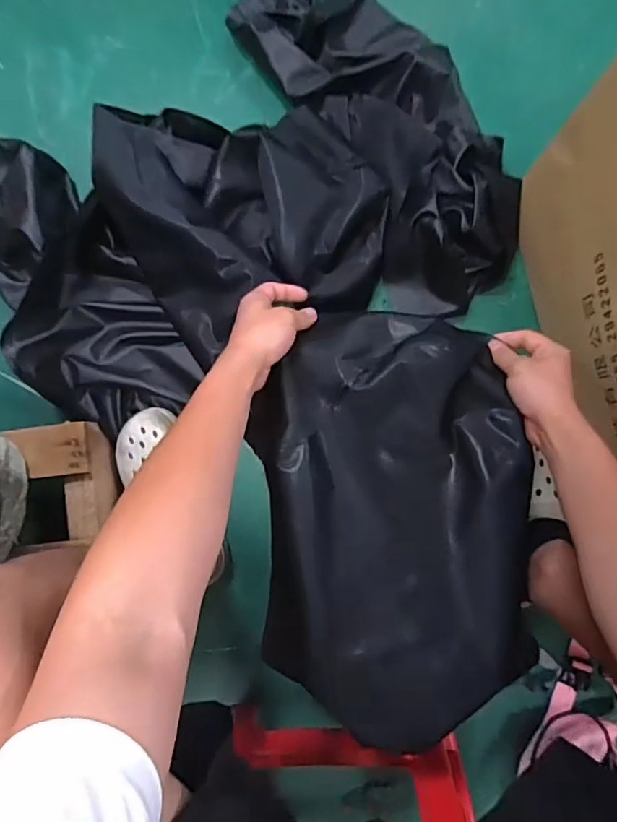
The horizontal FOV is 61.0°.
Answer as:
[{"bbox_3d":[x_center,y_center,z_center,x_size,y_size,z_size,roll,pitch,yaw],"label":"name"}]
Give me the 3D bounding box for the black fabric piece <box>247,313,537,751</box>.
[{"bbox_3d":[0.092,0.123,0.549,0.280,0.082,0.439,-4,86,1],"label":"black fabric piece"}]

